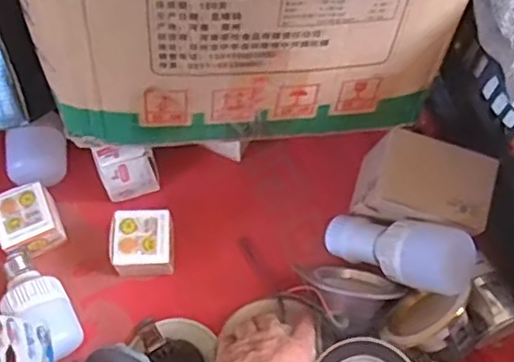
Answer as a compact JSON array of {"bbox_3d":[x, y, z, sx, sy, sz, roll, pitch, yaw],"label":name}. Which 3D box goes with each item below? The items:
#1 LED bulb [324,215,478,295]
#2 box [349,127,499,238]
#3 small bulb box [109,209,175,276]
[{"bbox_3d":[0.125,0.063,0.608,0.140,0.054,0.059,11,65,46],"label":"LED bulb"},{"bbox_3d":[0.154,0.004,0.612,0.115,0.058,0.075,17,71,6],"label":"box"},{"bbox_3d":[-0.109,0.062,0.649,0.057,0.046,0.060,-5,70,-2],"label":"small bulb box"}]

